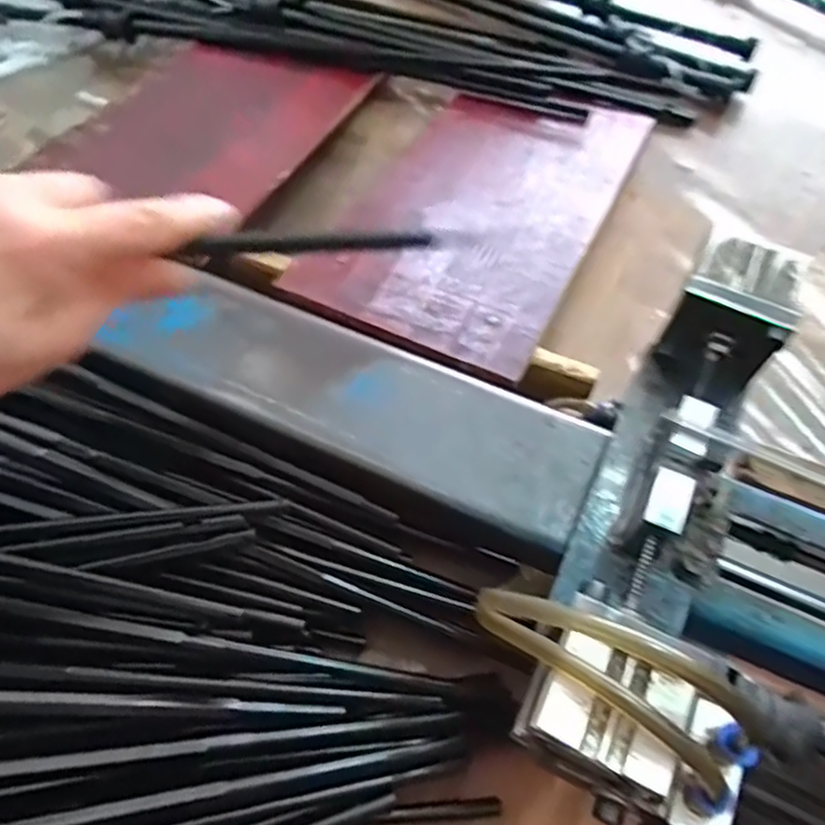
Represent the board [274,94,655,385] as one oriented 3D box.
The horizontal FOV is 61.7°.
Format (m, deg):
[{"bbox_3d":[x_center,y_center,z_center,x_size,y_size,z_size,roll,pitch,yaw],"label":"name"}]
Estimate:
[{"bbox_3d":[0.060,-0.162,0.525,0.164,0.010,0.331,24,53,11],"label":"board"}]

